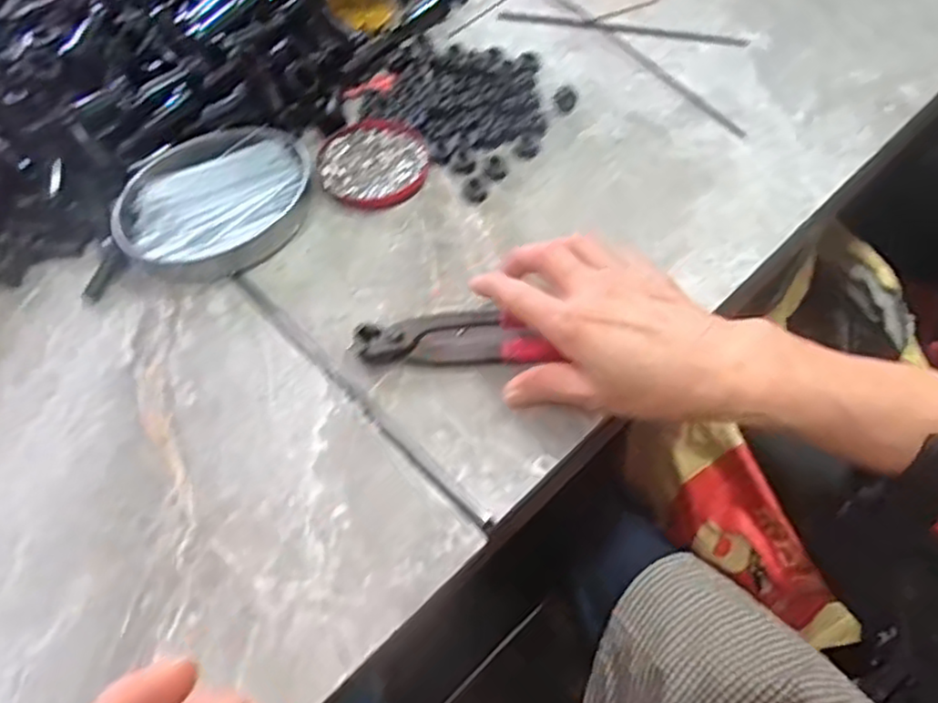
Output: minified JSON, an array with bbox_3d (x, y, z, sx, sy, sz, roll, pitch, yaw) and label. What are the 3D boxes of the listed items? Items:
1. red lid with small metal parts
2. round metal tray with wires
[{"bbox_3d":[-0.072,-0.142,0.519,0.082,0.007,0.080,0,59,1],"label":"red lid with small metal parts"},{"bbox_3d":[-0.180,-0.108,0.494,0.135,0.023,0.106,-41,66,-21],"label":"round metal tray with wires"}]

